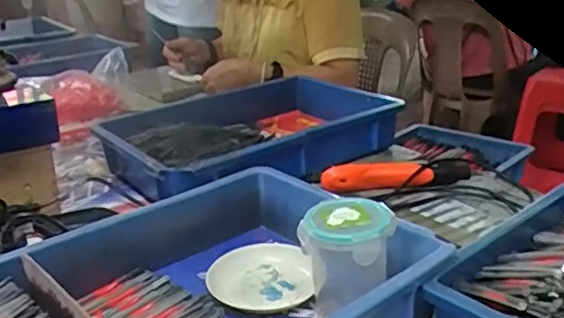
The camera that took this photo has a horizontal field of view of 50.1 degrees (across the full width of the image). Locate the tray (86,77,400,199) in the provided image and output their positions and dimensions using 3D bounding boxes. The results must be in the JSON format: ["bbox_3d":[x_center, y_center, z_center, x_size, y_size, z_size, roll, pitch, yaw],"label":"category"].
[{"bbox_3d":[-0.060,-0.044,0.965,0.441,0.074,0.348,-15,25,-29],"label":"tray"}]

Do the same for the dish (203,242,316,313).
[{"bbox_3d":[-0.022,0.118,0.618,0.103,0.028,0.103,-2,21,1],"label":"dish"}]

